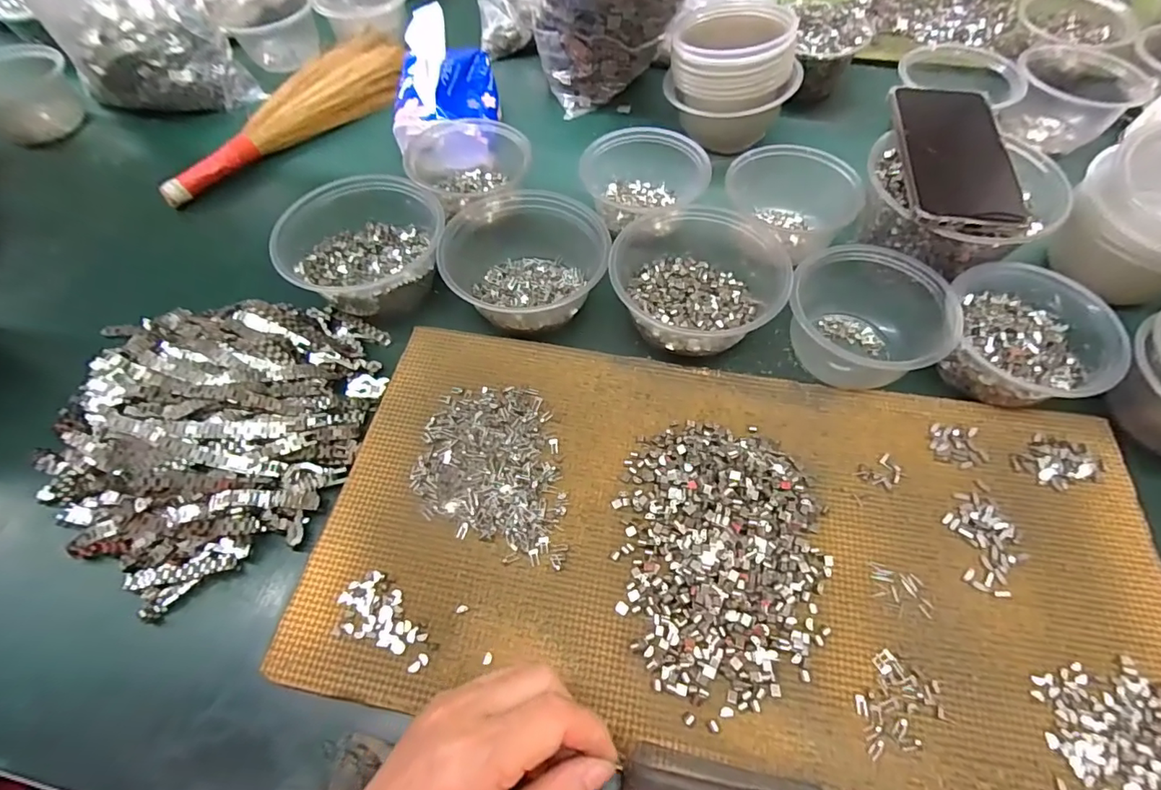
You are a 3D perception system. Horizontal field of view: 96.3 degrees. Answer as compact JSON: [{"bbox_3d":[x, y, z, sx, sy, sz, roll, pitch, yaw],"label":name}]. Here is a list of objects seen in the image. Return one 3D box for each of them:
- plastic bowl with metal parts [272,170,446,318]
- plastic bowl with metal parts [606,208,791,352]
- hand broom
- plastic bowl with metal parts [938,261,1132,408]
[{"bbox_3d":[-0.183,-0.129,0.448,0.134,0.060,0.120,-14,61,-7],"label":"plastic bowl with metal parts"},{"bbox_3d":[0.099,-0.106,0.430,0.132,0.048,0.148,14,62,9],"label":"plastic bowl with metal parts"},{"bbox_3d":[-0.314,-0.308,0.571,0.063,0.050,0.315,31,66,17],"label":"hand broom"},{"bbox_3d":[0.327,-0.045,0.388,0.106,0.048,0.114,15,62,10],"label":"plastic bowl with metal parts"}]

